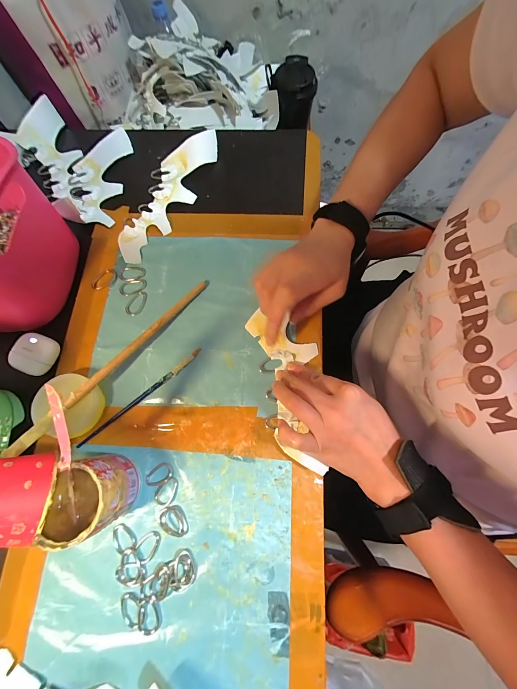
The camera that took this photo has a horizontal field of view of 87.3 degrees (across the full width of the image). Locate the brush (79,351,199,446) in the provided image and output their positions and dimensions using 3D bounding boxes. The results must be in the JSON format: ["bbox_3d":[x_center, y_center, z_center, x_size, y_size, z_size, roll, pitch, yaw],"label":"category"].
[{"bbox_3d":[-0.133,0.059,0.311,0.166,0.008,0.008,-39,77,-12],"label":"brush"}]

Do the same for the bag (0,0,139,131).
[{"bbox_3d":[-0.362,-0.572,0.529,0.250,0.232,0.084,-35,75,-8],"label":"bag"}]

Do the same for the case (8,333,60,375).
[{"bbox_3d":[-0.269,0.012,0.329,0.045,0.026,0.047,16,73,4],"label":"case"}]

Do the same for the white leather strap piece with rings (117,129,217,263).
[{"bbox_3d":[-0.137,-0.222,0.390,0.075,0.033,0.229,20,75,9],"label":"white leather strap piece with rings"}]

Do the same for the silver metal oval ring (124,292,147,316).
[{"bbox_3d":[-0.158,-0.054,0.350,0.019,0.004,0.036,30,74,8],"label":"silver metal oval ring"}]

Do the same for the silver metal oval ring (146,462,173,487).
[{"bbox_3d":[-0.106,0.139,0.290,0.029,0.004,0.019,-32,74,-7],"label":"silver metal oval ring"}]

